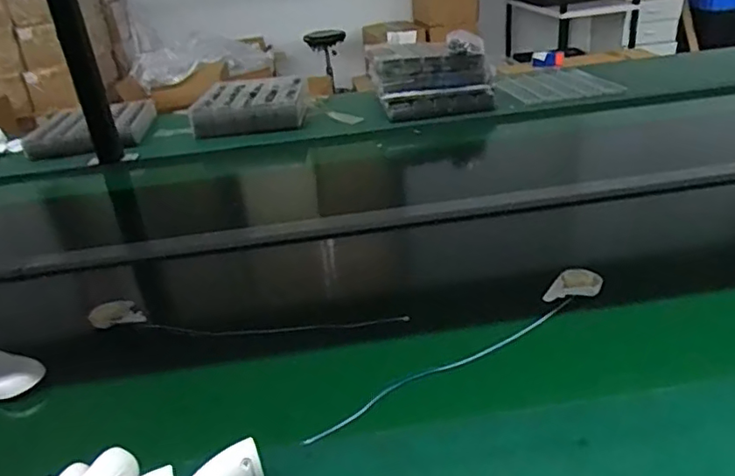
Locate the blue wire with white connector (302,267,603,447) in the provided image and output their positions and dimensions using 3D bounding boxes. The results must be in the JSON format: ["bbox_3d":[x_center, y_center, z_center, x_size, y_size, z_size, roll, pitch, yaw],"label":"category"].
[{"bbox_3d":[0.108,0.107,0.571,0.381,0.011,0.043,-23,32,-31],"label":"blue wire with white connector"}]

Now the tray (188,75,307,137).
[{"bbox_3d":[-0.294,-0.334,1.445,0.288,0.073,0.344,-8,28,-3],"label":"tray"}]

